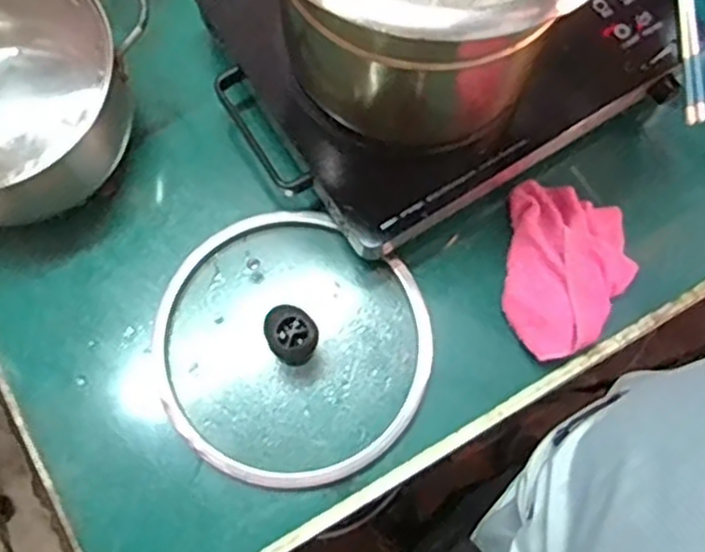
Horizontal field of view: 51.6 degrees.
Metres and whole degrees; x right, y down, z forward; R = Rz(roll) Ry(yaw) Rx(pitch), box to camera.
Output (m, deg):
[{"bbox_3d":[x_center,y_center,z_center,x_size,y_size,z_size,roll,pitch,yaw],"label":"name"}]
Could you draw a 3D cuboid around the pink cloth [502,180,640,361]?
[{"bbox_3d":[0.198,-0.003,0.669,0.110,0.026,0.159,9,74,1],"label":"pink cloth"}]

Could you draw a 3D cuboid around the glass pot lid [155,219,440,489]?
[{"bbox_3d":[-0.055,0.056,0.626,0.238,0.064,0.224,0,74,-2],"label":"glass pot lid"}]

